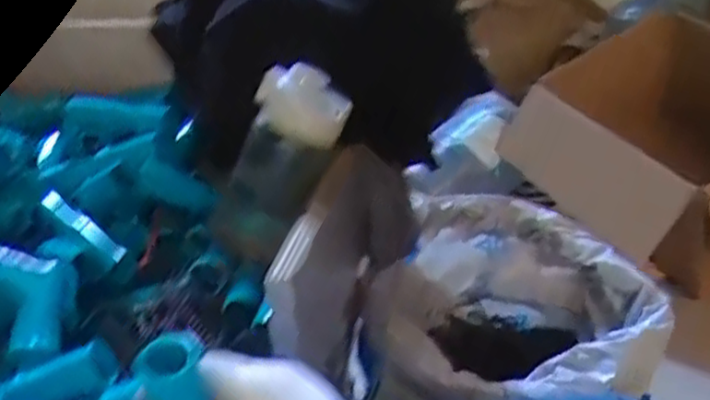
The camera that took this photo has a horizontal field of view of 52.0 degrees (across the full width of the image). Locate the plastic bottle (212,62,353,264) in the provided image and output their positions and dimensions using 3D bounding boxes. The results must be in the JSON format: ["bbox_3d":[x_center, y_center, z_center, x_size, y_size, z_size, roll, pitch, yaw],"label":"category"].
[{"bbox_3d":[-0.059,-0.031,0.626,0.070,0.169,0.077,32,32,11],"label":"plastic bottle"}]

